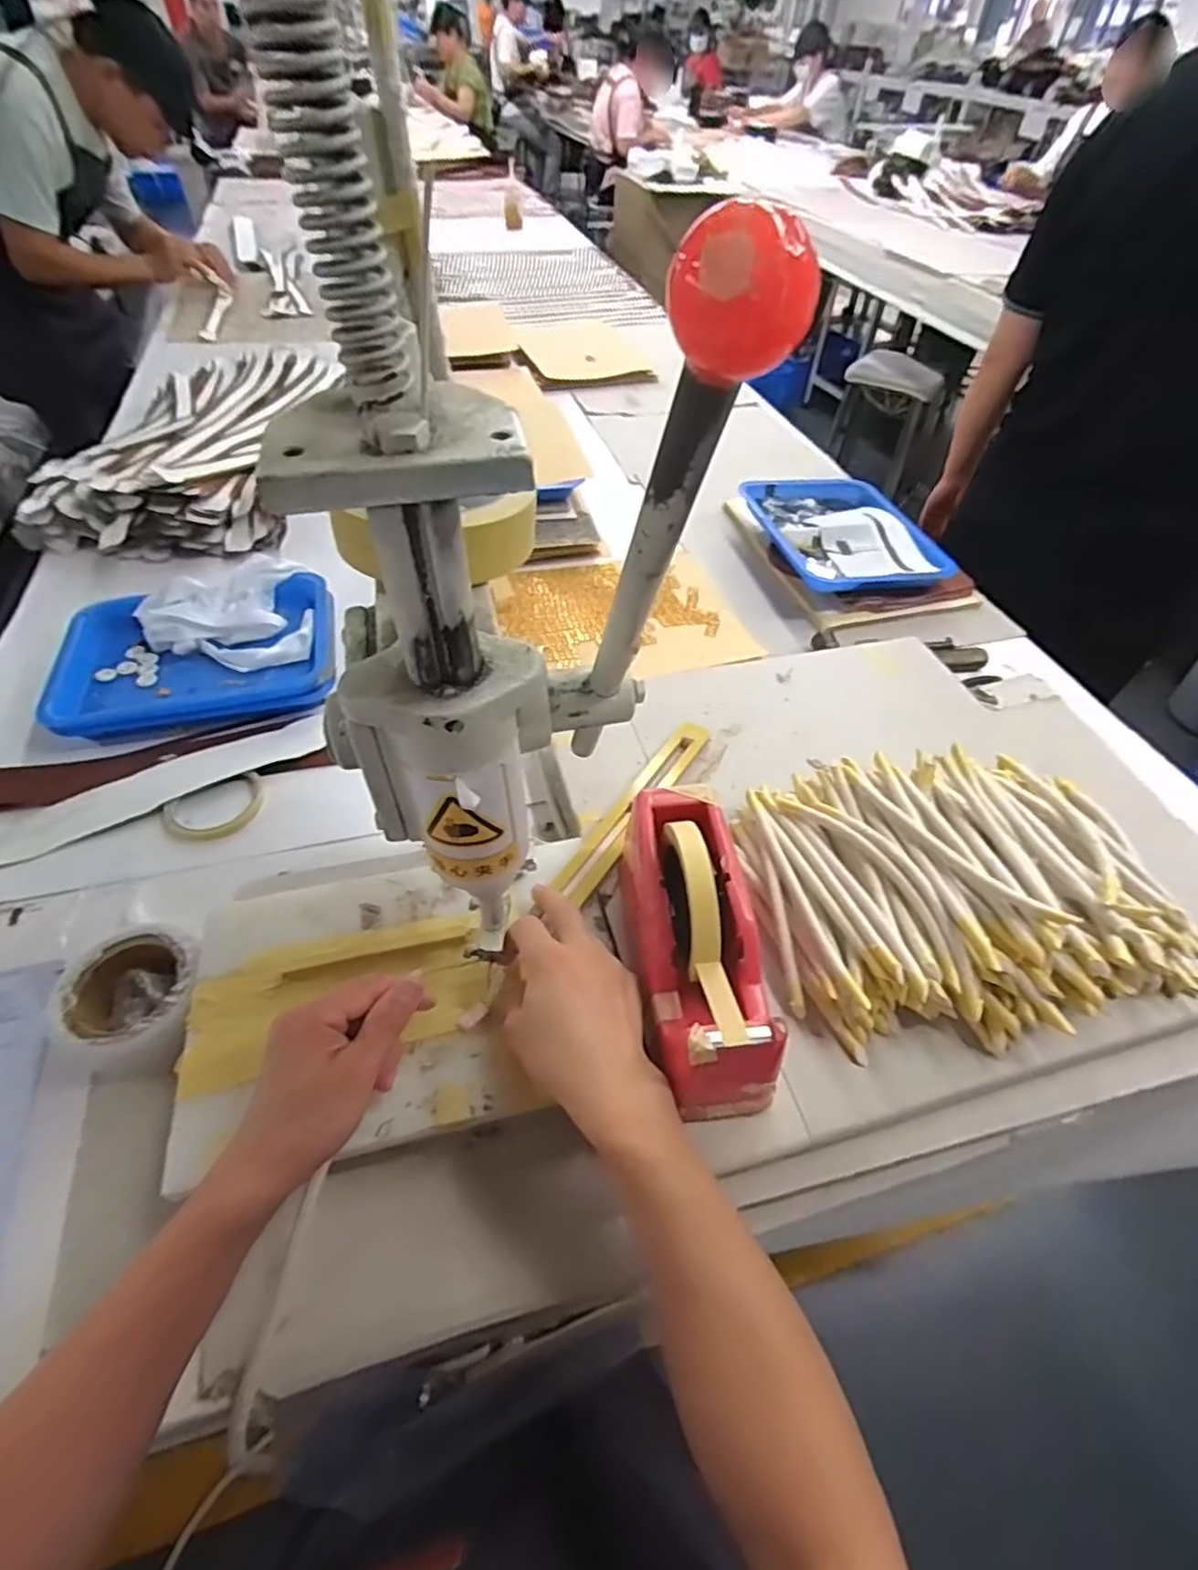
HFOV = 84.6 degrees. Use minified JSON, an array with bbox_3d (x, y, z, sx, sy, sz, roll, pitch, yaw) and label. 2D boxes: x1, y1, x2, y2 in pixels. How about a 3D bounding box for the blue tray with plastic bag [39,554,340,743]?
[{"bbox_3d":[-0.454,-0.159,0.750,0.287,0.057,0.217,-15,52,-15],"label":"blue tray with plastic bag"}]

